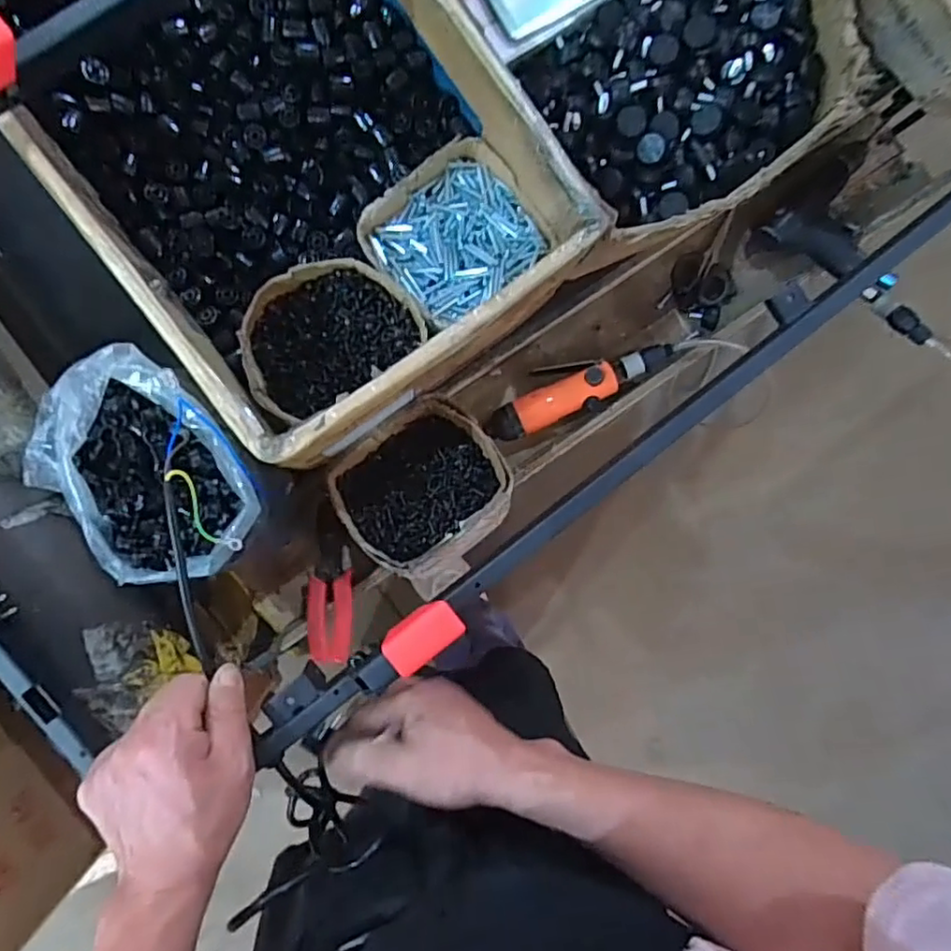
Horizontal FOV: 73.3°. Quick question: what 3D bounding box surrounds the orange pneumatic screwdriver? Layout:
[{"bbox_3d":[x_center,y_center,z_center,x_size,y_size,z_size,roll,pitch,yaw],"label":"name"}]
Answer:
[{"bbox_3d":[0.117,-0.098,0.719,0.213,0.052,0.066,-19,91,-7],"label":"orange pneumatic screwdriver"}]

